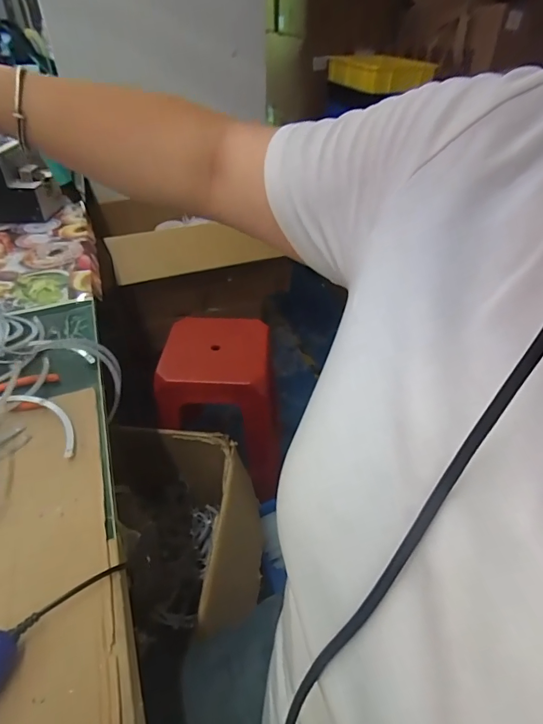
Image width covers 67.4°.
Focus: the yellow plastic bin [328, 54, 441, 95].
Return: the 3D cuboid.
[{"bbox_3d":[0.399,-1.107,1.558,0.269,0.089,0.412,-13,44,-16],"label":"yellow plastic bin"}]

